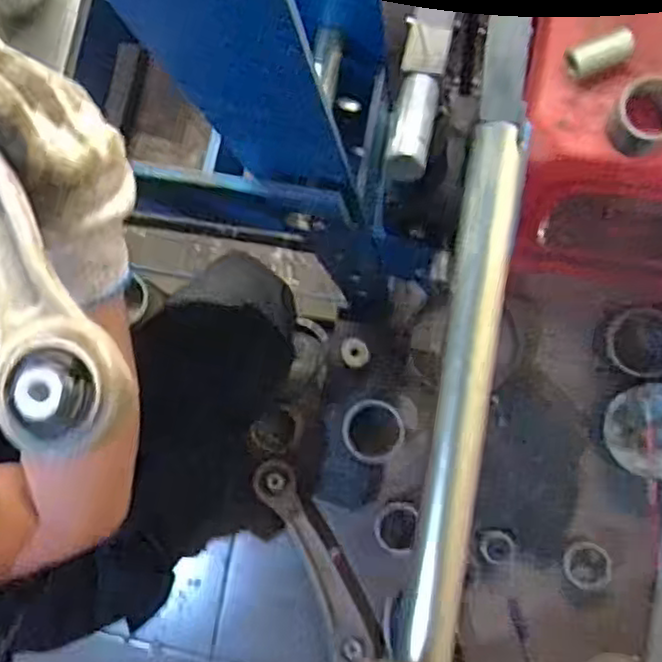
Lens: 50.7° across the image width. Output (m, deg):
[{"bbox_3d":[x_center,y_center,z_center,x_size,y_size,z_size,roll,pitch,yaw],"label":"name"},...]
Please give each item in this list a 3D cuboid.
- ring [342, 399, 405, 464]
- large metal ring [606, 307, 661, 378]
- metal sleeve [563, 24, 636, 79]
[{"bbox_3d":[0.062,0.148,1.024,0.095,0.006,0.092,-2,85,22],"label":"ring"},{"bbox_3d":[0.456,0.017,1.017,0.102,0.014,0.101,1,93,24],"label":"large metal ring"},{"bbox_3d":[0.254,-0.261,0.659,0.058,0.026,0.028,-22,82,4],"label":"metal sleeve"}]

